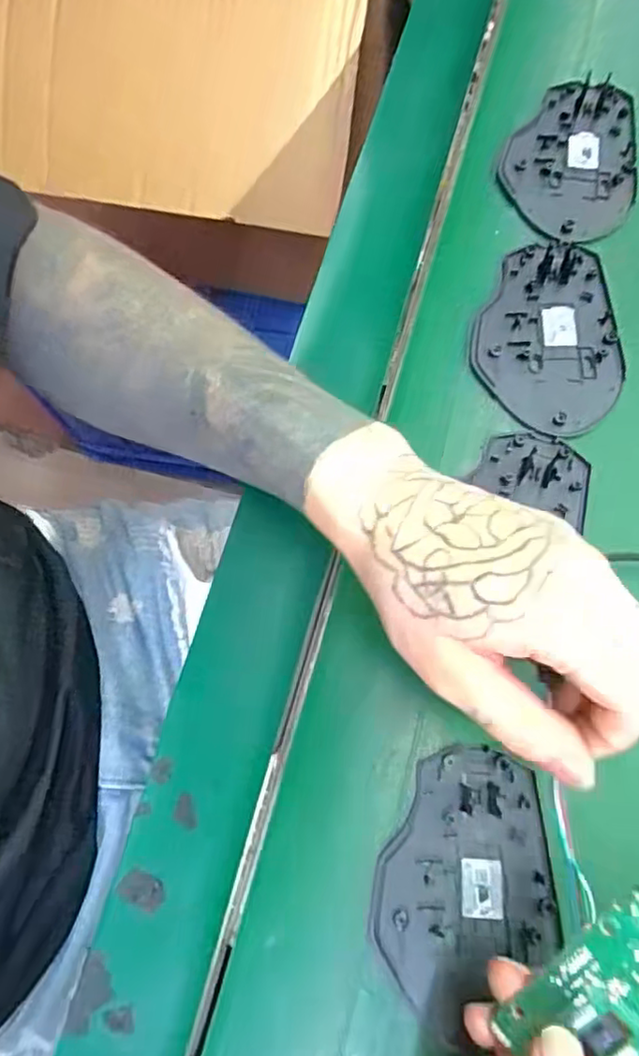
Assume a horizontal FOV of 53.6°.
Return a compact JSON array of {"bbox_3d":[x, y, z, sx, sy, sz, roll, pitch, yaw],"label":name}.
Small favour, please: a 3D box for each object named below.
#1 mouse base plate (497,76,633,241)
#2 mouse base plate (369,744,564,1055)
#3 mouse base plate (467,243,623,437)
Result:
[{"bbox_3d":[0.145,-0.213,0.365,0.072,0.006,0.113,16,74,7],"label":"mouse base plate"},{"bbox_3d":[0.059,0.147,0.260,0.072,0.007,0.102,-3,73,1],"label":"mouse base plate"},{"bbox_3d":[0.117,-0.101,0.331,0.072,0.005,0.106,0,73,2],"label":"mouse base plate"}]

